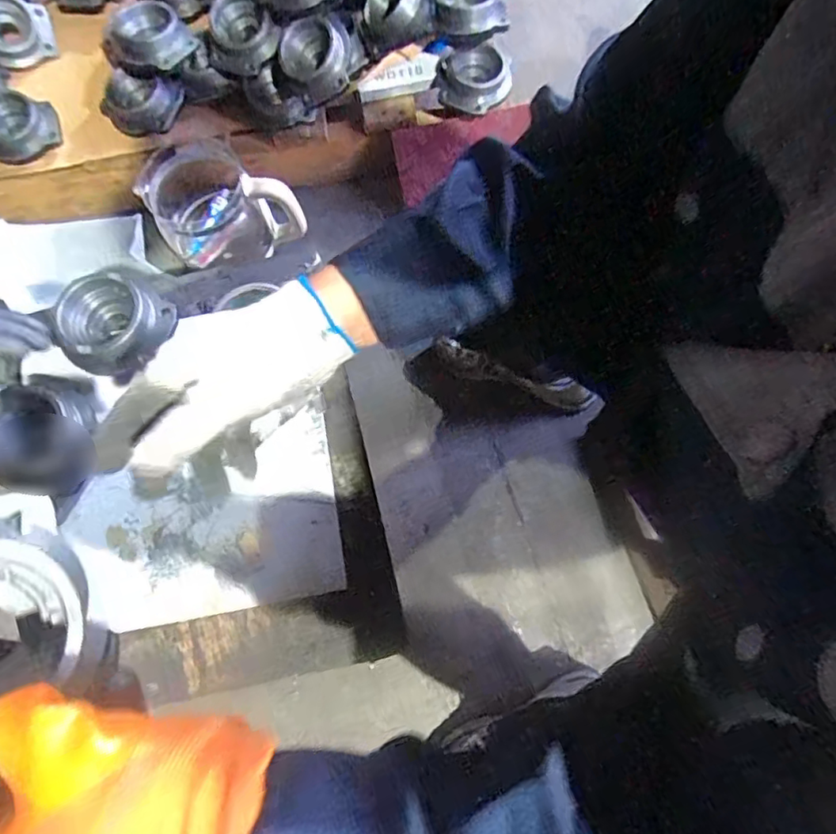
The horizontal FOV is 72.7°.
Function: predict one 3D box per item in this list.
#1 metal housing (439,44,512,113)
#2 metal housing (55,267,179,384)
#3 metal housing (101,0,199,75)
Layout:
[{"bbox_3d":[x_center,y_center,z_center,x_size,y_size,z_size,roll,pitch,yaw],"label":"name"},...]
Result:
[{"bbox_3d":[0.082,-0.488,0.823,0.100,0.046,0.074,3,75,3],"label":"metal housing"},{"bbox_3d":[-0.295,-0.090,0.553,0.086,0.047,0.098,32,78,9],"label":"metal housing"},{"bbox_3d":[-0.375,-0.522,0.785,0.098,0.056,0.088,-44,78,-9],"label":"metal housing"}]

